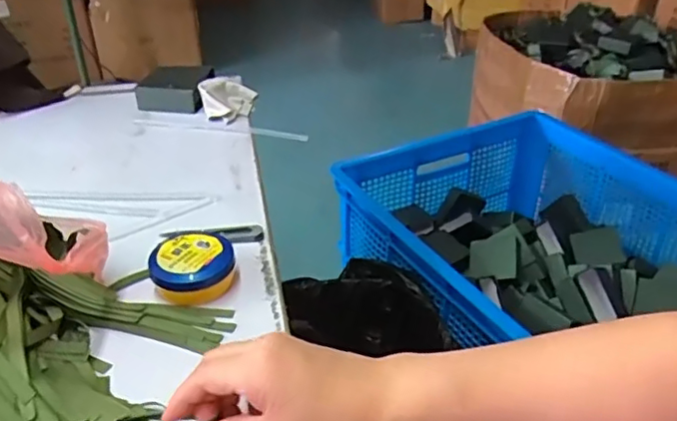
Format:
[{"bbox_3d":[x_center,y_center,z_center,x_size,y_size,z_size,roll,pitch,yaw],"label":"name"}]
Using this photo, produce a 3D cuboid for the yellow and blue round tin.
[{"bbox_3d":[-0.128,0.050,0.517,0.070,0.035,0.058,-11,34,-17],"label":"yellow and blue round tin"}]

